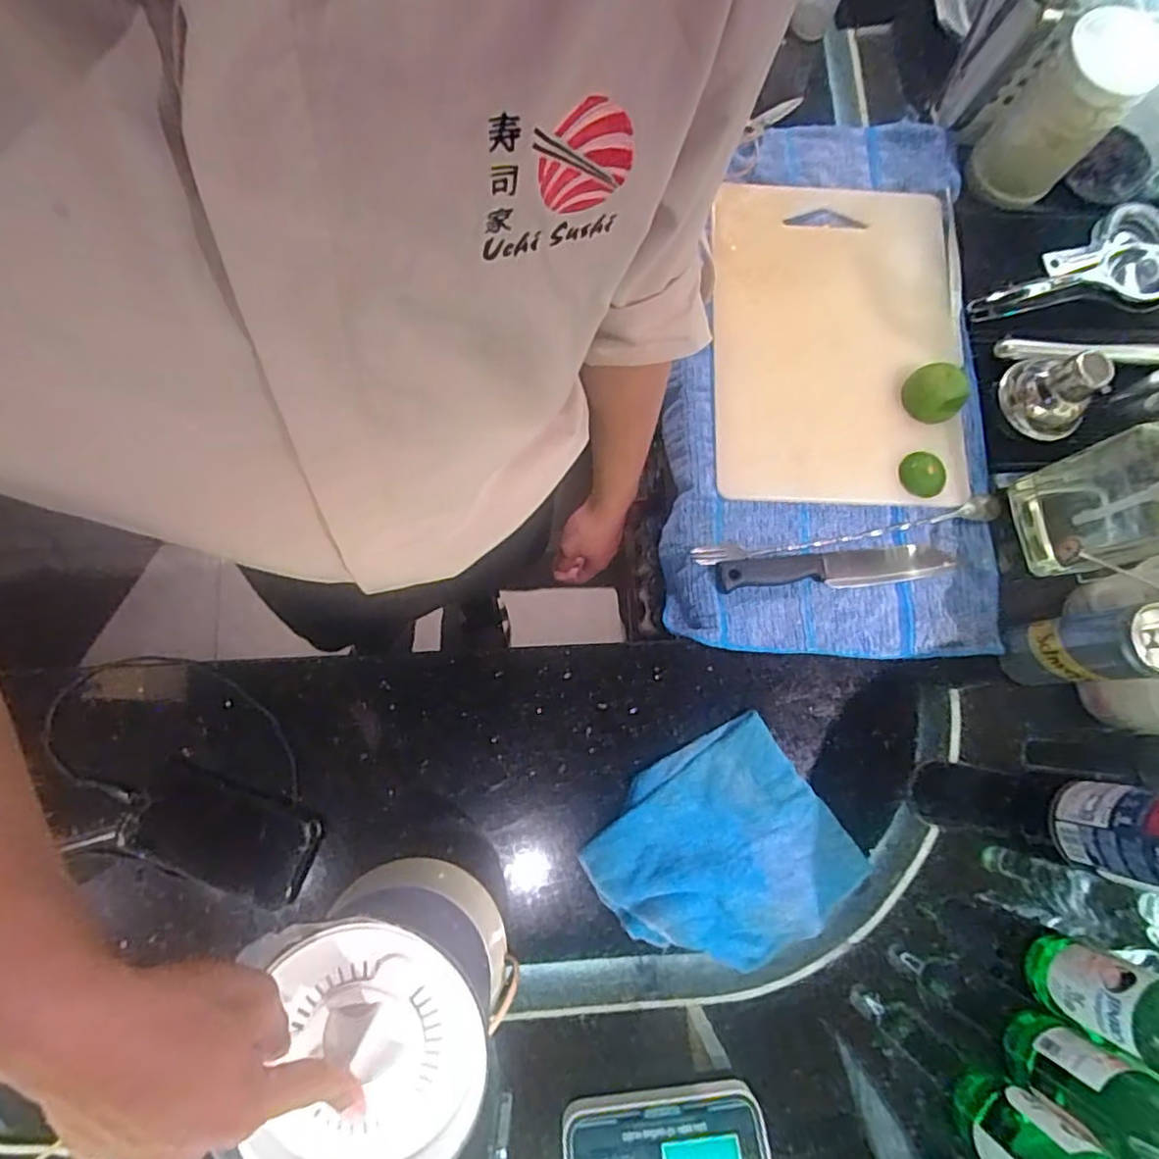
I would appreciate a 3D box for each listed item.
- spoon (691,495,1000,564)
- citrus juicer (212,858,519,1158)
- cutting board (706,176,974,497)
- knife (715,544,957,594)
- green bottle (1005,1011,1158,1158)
[{"bbox_3d":[0.261,-0.046,0.623,0.311,0.013,0.023,-10,78,-4],"label":"spoon"},{"bbox_3d":[-0.125,0.294,0.449,0.136,0.176,0.143,-2,78,-2],"label":"citrus juicer"},{"bbox_3d":[0.260,-0.250,0.657,0.245,0.018,0.353,2,77,-1],"label":"cutting board"},{"bbox_3d":[0.244,-0.011,0.605,0.231,0.017,0.034,-6,78,-3],"label":"knife"},{"bbox_3d":[0.380,0.367,0.429,0.055,0.195,0.059,0,78,-1],"label":"green bottle"}]

